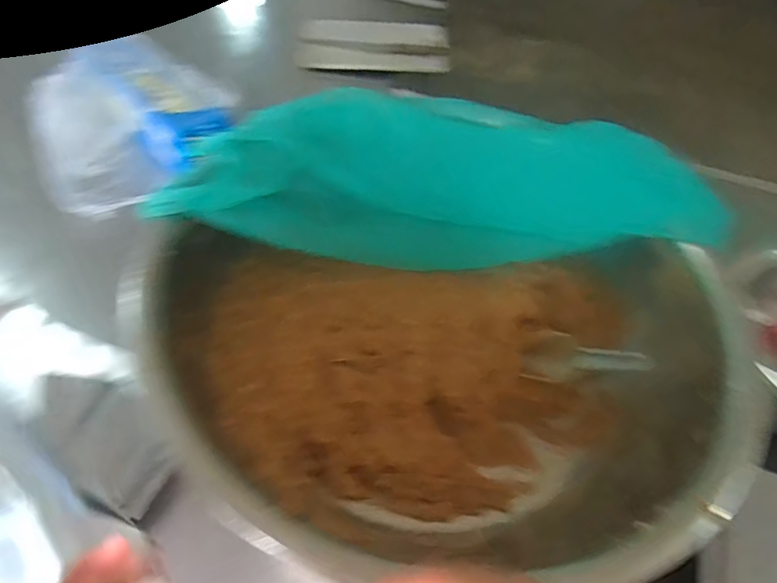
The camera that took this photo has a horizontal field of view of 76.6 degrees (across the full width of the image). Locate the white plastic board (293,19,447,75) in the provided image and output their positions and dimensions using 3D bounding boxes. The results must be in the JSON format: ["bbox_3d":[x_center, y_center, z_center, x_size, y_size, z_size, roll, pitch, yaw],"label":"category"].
[{"bbox_3d":[-0.040,-0.635,1.280,0.378,0.128,0.047,5,12,7],"label":"white plastic board"}]

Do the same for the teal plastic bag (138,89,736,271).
[{"bbox_3d":[0.094,-0.152,0.706,0.705,0.160,0.179,0,50,-5],"label":"teal plastic bag"}]

